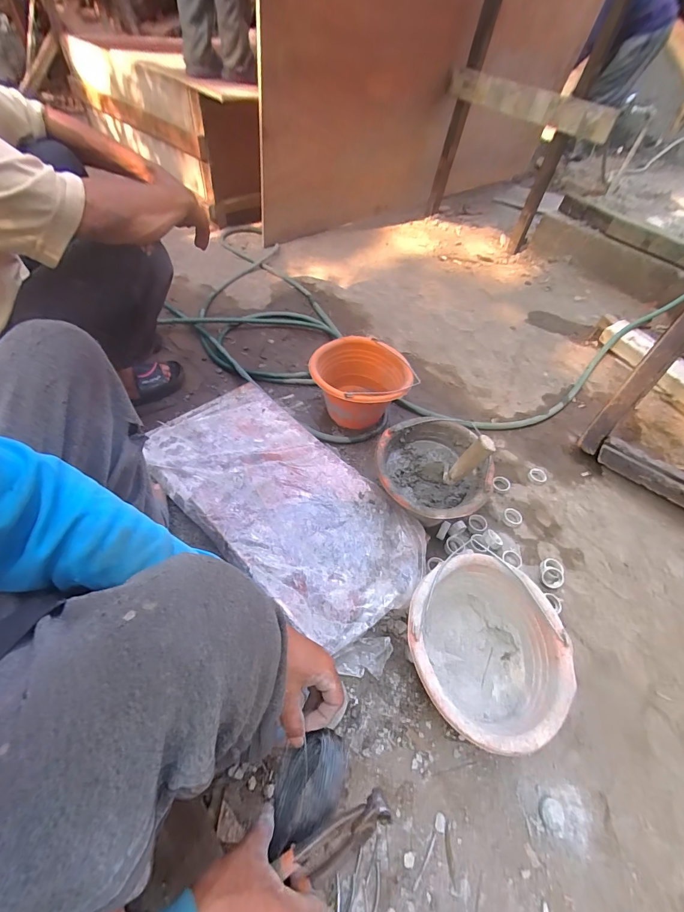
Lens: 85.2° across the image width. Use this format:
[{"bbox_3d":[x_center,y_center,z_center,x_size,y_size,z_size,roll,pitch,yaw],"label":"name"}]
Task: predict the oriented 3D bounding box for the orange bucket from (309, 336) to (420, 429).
[{"bbox_3d":[0.050,-0.187,1.012,0.258,0.171,0.233,8,51,-2],"label":"orange bucket"}]

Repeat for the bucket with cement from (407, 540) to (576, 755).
[{"bbox_3d":[0.221,0.316,0.616,0.238,0.137,0.248,4,51,-5],"label":"bucket with cement"}]

